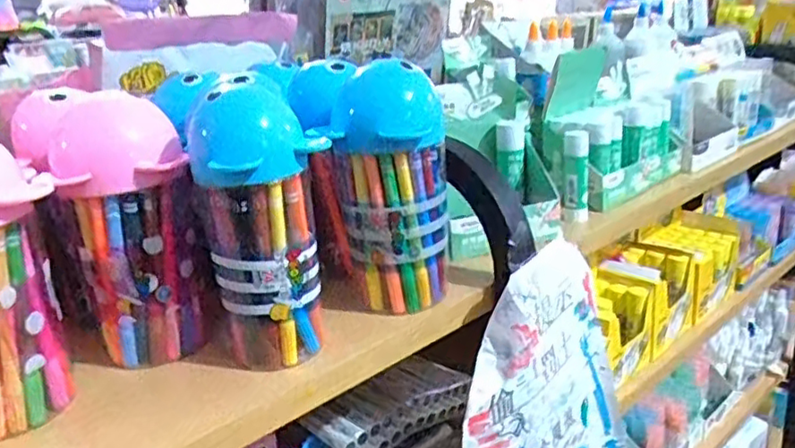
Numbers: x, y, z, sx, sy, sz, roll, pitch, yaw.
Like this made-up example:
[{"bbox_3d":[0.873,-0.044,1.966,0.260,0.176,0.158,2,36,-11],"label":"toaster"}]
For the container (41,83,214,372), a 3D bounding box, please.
[{"bbox_3d":[-0.193,0.008,0.468,0.085,0.189,0.074,-13,20,-21],"label":"container"}]

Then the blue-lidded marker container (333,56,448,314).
[{"bbox_3d":[0.000,-0.028,0.519,0.080,0.193,0.078,-4,19,3],"label":"blue-lidded marker container"}]

